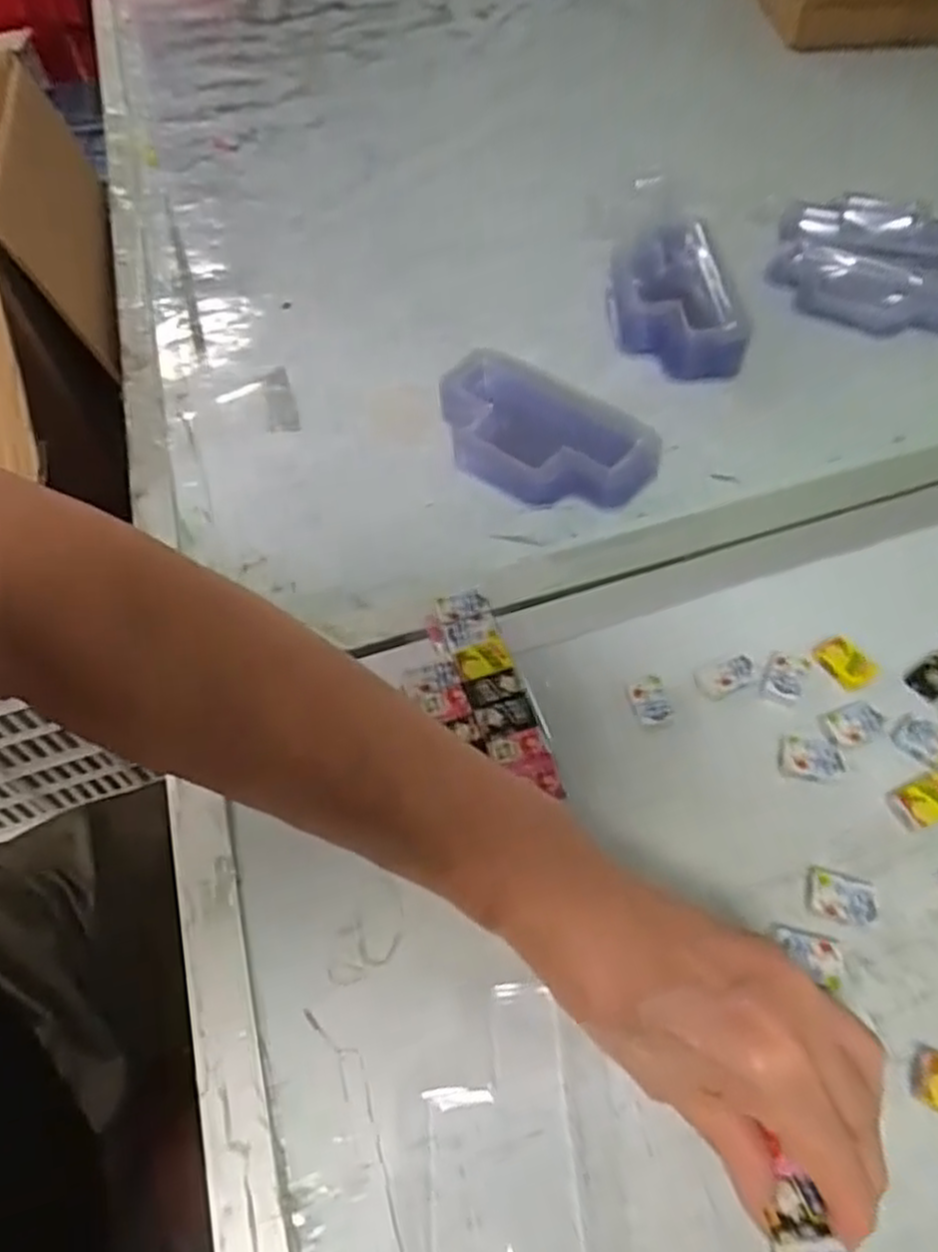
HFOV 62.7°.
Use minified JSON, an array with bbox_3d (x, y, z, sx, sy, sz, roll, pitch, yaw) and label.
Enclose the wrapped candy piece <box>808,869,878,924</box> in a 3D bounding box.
[{"bbox_3d":[0.150,0.111,0.311,0.025,0.010,0.018,16,57,15],"label":"wrapped candy piece"}]

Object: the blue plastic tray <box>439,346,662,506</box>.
[{"bbox_3d":[0.036,-0.111,0.463,0.138,0.036,0.073,35,64,25],"label":"blue plastic tray"}]

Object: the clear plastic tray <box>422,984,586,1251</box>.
[{"bbox_3d":[0.012,0.190,0.265,0.051,0.007,0.115,-6,54,0],"label":"clear plastic tray"}]

